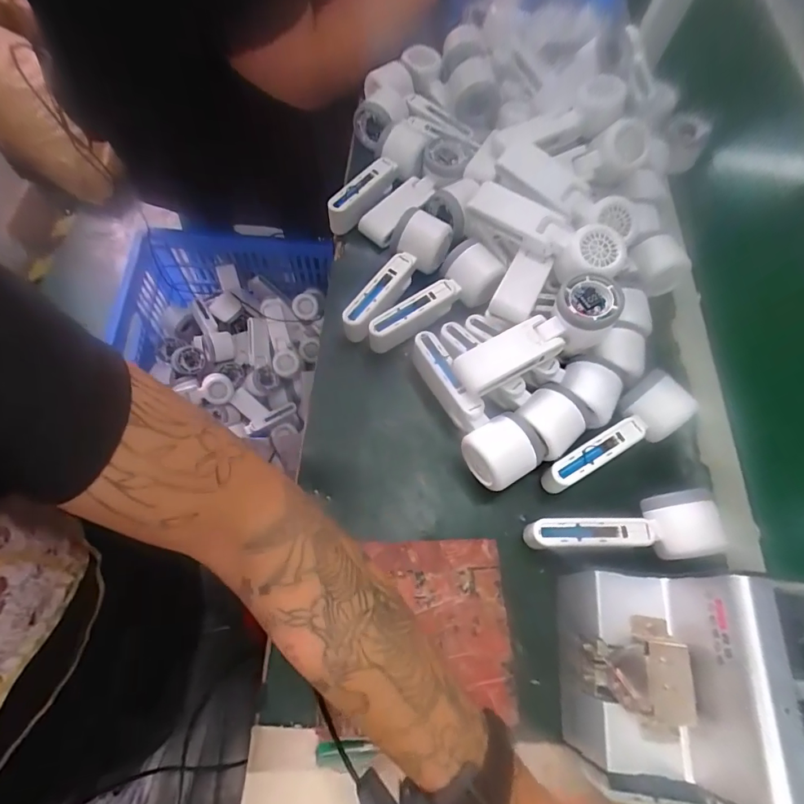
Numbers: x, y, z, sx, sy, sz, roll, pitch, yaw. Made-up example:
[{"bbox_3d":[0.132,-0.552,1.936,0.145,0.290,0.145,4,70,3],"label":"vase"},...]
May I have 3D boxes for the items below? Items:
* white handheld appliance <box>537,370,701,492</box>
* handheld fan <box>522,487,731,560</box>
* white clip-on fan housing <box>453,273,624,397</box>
[{"bbox_3d":[0.203,0.037,0.432,0.149,0.060,0.051,-32,71,-17],"label":"white handheld appliance"},{"bbox_3d":[0.190,0.116,0.396,0.160,0.055,0.055,-6,67,-8],"label":"handheld fan"},{"bbox_3d":[0.130,-0.059,0.436,0.167,0.055,0.054,-29,69,0],"label":"white clip-on fan housing"}]

